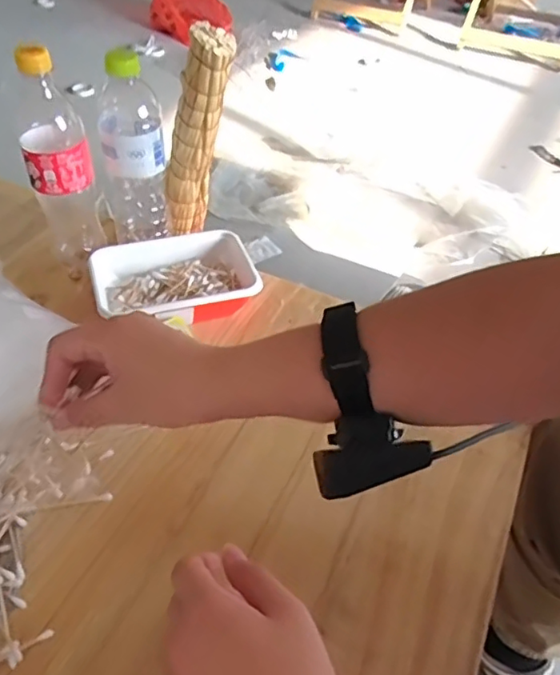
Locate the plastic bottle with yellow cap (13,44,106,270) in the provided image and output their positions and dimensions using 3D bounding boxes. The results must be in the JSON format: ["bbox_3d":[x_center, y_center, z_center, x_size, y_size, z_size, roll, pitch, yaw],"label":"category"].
[{"bbox_3d":[-0.221,-0.170,0.592,0.065,0.234,0.064,-17,51,-20],"label":"plastic bottle with yellow cap"}]

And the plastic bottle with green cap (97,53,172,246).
[{"bbox_3d":[-0.154,-0.186,0.618,0.069,0.218,0.062,-12,49,-16],"label":"plastic bottle with green cap"}]

